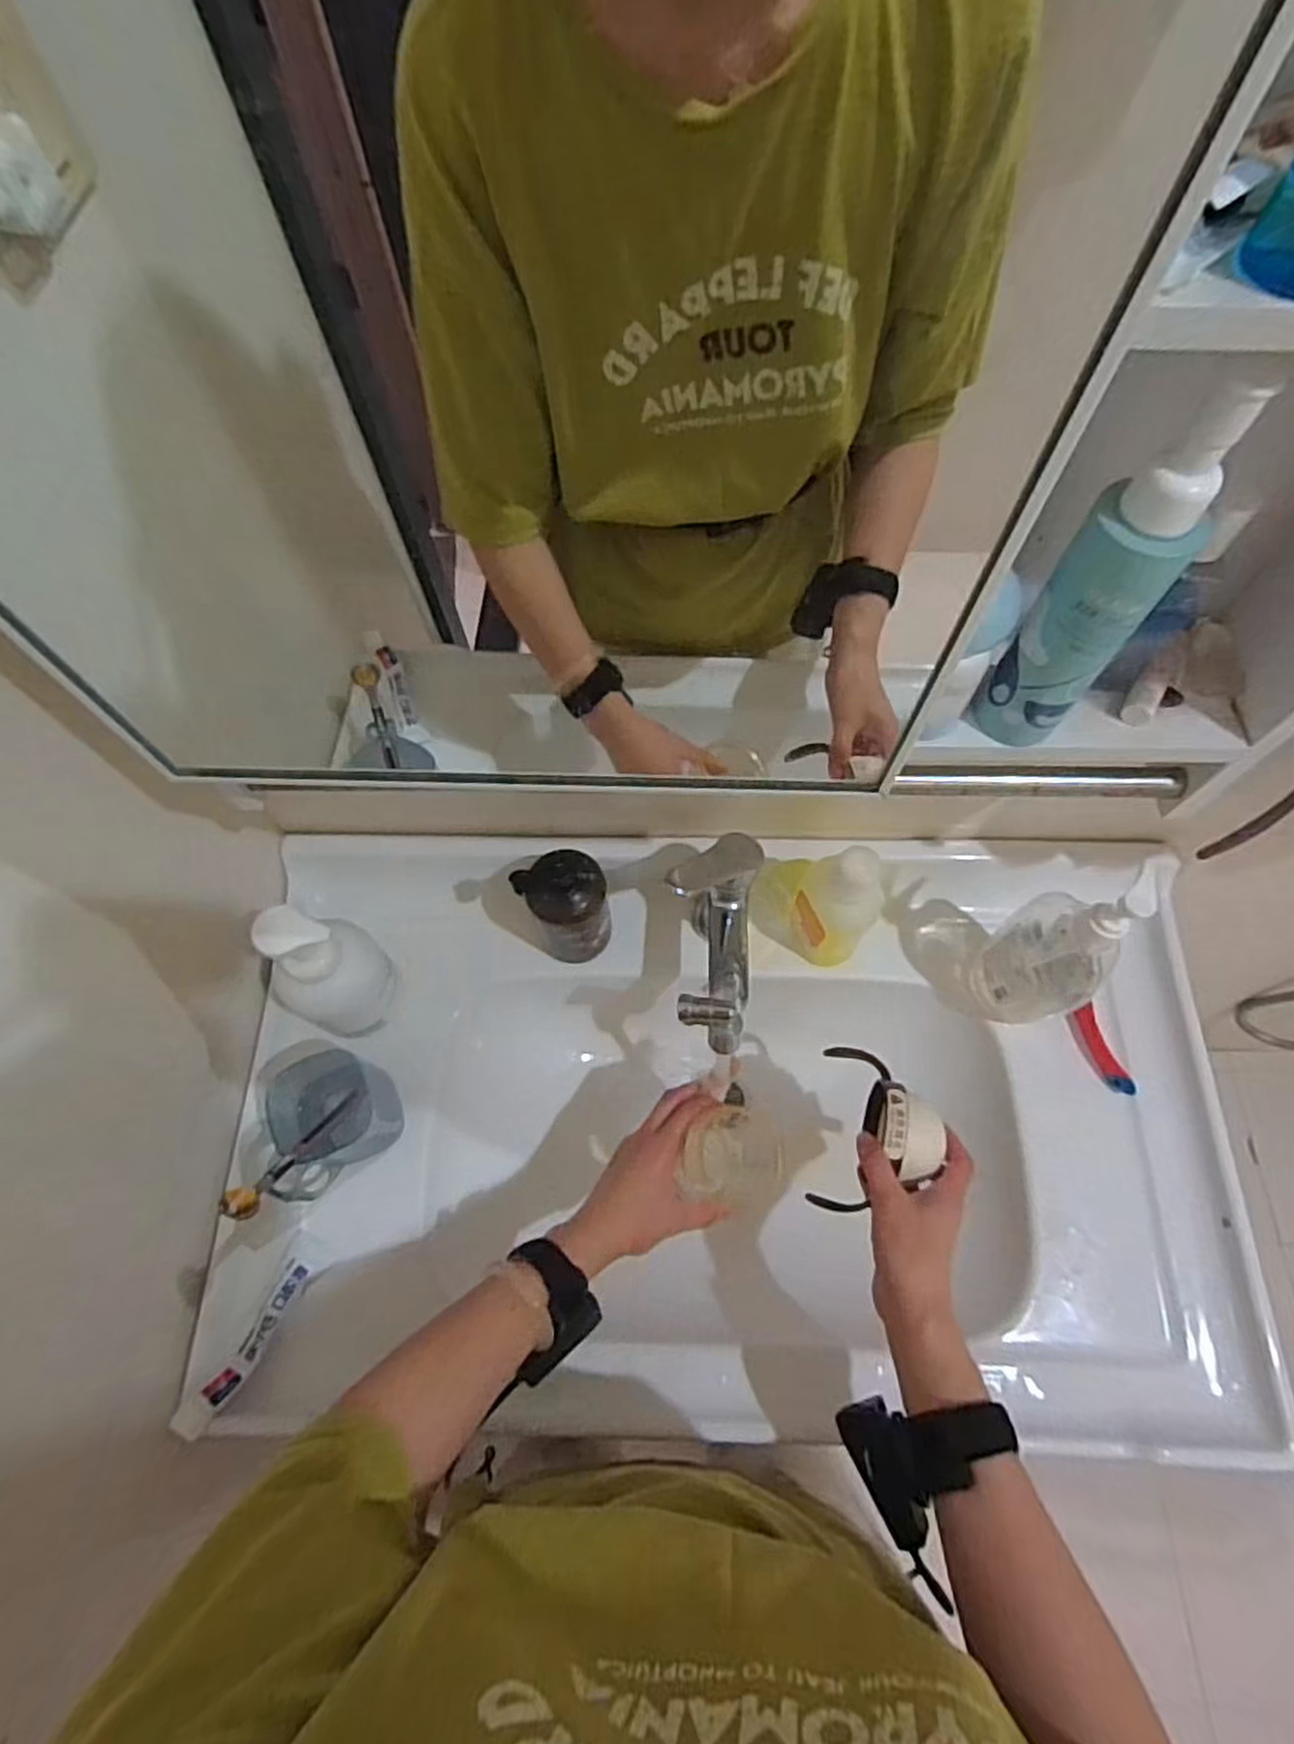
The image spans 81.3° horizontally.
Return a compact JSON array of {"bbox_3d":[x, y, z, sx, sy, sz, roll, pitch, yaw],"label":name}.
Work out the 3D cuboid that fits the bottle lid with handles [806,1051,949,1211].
[{"bbox_3d":[0.176,0.195,0.564,0.089,0.065,0.119,9,66,7],"label":"bottle lid with handles"}]

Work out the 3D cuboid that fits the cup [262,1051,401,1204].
[{"bbox_3d":[-0.248,0.193,0.593,0.079,0.077,0.103,-13,65,-4],"label":"cup"}]

